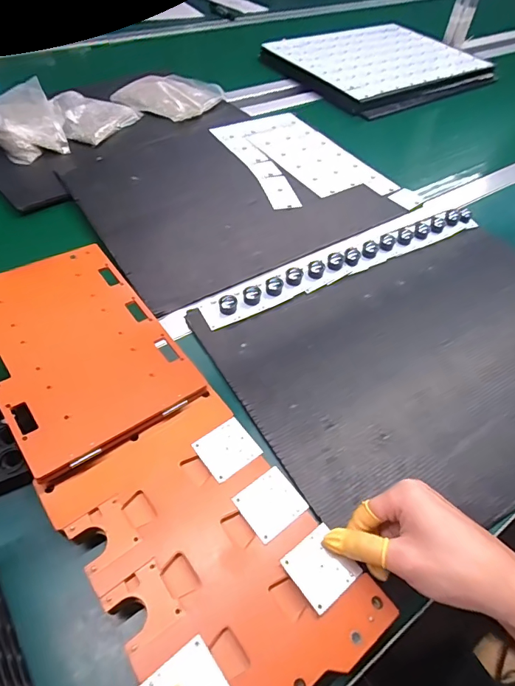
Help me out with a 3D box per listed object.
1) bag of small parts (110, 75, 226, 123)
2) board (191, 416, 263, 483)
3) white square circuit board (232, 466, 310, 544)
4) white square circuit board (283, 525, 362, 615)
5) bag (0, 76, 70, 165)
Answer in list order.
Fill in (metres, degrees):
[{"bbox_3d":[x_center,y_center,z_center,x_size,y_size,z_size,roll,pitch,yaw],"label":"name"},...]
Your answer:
[{"bbox_3d":[-0.180,-0.495,0.849,0.177,0.024,0.152,21,55,12],"label":"bag of small parts"},{"bbox_3d":[-0.026,0.093,0.376,0.047,0.004,0.043,-30,61,-25],"label":"board"},{"bbox_3d":[0.011,0.131,0.348,0.047,0.004,0.044,-30,59,-25],"label":"white square circuit board"},{"bbox_3d":[0.048,0.168,0.319,0.044,0.005,0.044,-31,61,-24],"label":"white square circuit board"},{"bbox_3d":[-0.394,-0.370,0.715,0.116,0.052,0.140,-25,58,-20],"label":"bag"}]

